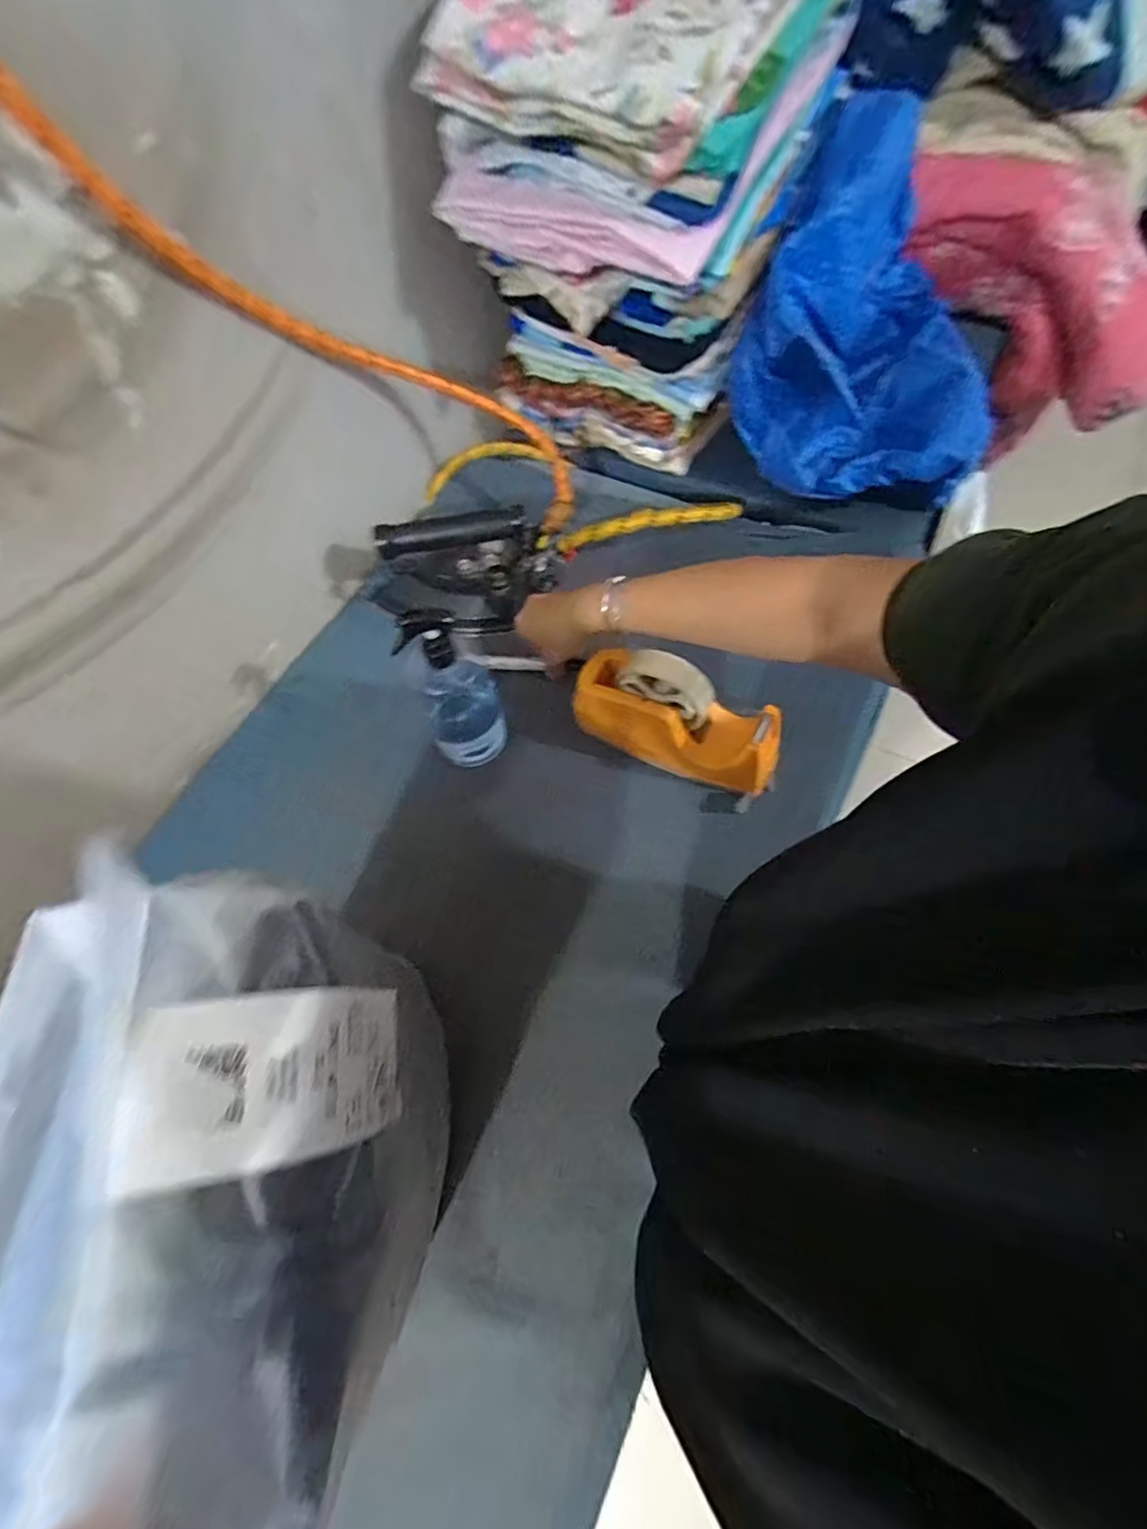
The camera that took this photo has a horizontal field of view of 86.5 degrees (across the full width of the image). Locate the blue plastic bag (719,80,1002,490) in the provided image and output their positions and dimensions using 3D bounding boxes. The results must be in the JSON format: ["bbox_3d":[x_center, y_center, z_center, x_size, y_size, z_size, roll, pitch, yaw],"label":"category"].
[{"bbox_3d":[0.356,-0.535,0.692,0.274,0.250,0.388,16,66,11],"label":"blue plastic bag"}]

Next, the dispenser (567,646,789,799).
[{"bbox_3d":[0.097,-0.047,0.568,0.192,0.110,0.065,25,68,15],"label":"dispenser"}]

